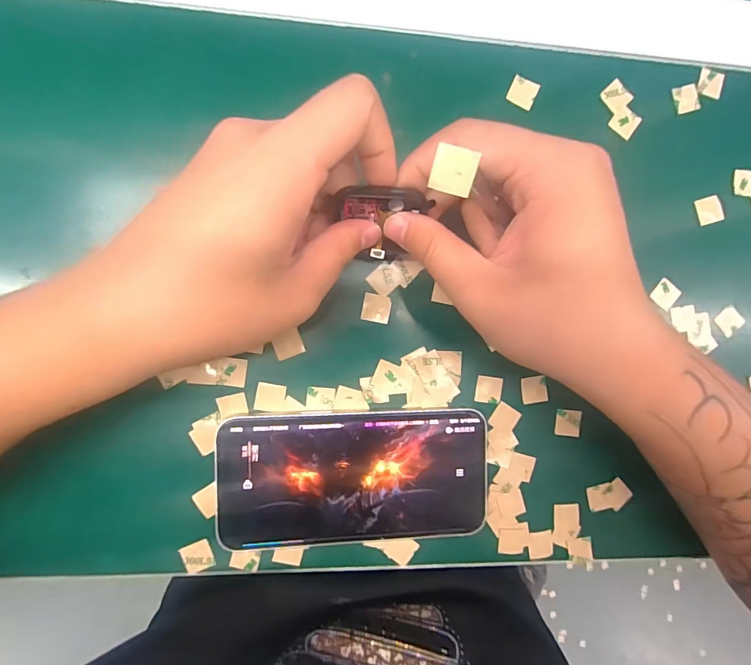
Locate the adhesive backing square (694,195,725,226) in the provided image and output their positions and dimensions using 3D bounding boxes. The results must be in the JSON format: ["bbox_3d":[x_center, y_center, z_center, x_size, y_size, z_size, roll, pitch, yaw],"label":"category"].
[{"bbox_3d":[0.202,-0.074,0.253,0.017,0.004,0.016,-19,93,-6],"label":"adhesive backing square"}]

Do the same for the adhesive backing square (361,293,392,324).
[{"bbox_3d":[0.001,-0.013,0.230,0.015,0.004,0.015,11,90,-7],"label":"adhesive backing square"}]

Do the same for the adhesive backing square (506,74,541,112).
[{"bbox_3d":[0.083,-0.136,0.238,0.016,0.004,0.016,22,93,-5],"label":"adhesive backing square"}]

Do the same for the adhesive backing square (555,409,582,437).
[{"bbox_3d":[0.113,0.053,0.247,0.015,0.004,0.016,3,95,1],"label":"adhesive backing square"}]

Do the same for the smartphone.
[{"bbox_3d":[-0.010,0.079,0.229,0.141,0.009,0.071,0,91,-7],"label":"smartphone"}]

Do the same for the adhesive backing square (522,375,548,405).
[{"bbox_3d":[0.092,0.033,0.244,0.015,0.004,0.016,-9,96,-2],"label":"adhesive backing square"}]

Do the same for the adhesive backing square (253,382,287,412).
[{"bbox_3d":[-0.057,0.035,0.226,0.015,0.004,0.015,10,90,-7],"label":"adhesive backing square"}]

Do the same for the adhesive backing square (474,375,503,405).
[{"bbox_3d":[0.065,0.033,0.241,0.015,0.004,0.015,8,86,-5],"label":"adhesive backing square"}]

